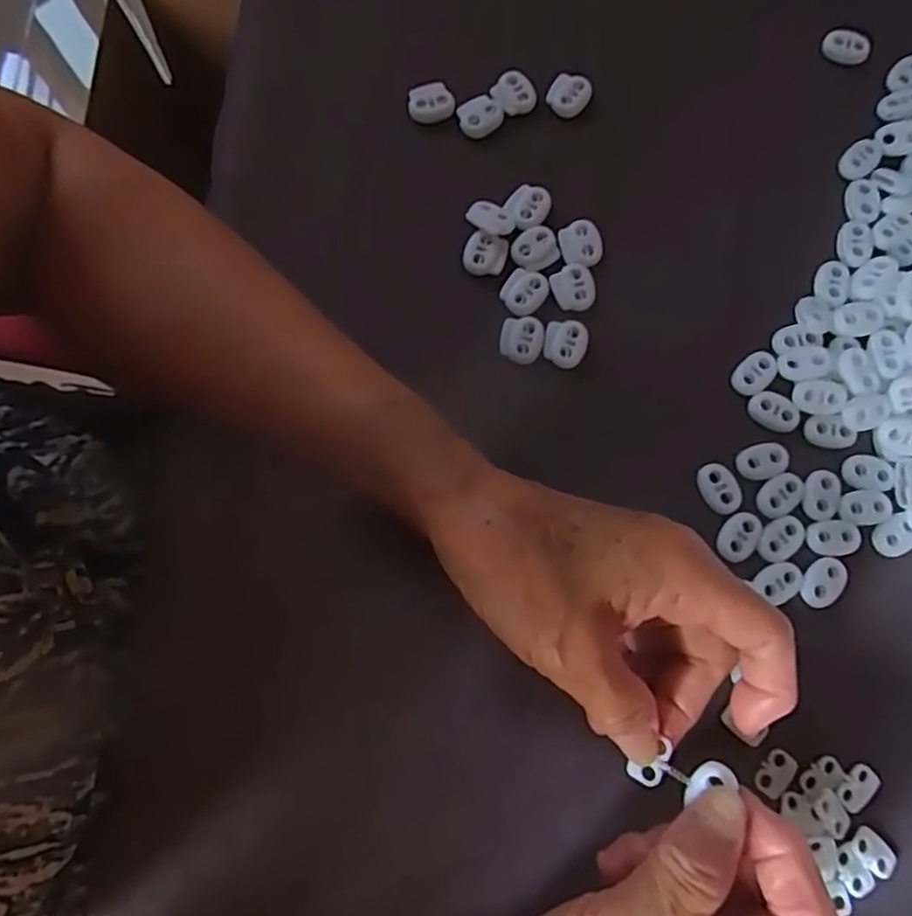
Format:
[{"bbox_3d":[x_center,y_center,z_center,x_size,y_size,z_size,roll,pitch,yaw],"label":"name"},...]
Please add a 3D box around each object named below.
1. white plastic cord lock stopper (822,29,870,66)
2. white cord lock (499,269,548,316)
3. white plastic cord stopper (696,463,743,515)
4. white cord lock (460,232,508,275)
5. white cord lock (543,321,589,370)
[{"bbox_3d":[0.198,-0.208,0.349,0.023,0.011,0.008,21,79,3],"label":"white plastic cord lock stopper"},{"bbox_3d":[0.032,-0.077,0.316,0.019,0.004,0.021,33,80,5],"label":"white cord lock"},{"bbox_3d":[0.115,0.013,0.299,0.015,0.004,0.022,-22,80,-6],"label":"white plastic cord stopper"},{"bbox_3d":[0.014,-0.095,0.322,0.020,0.007,0.018,12,78,1],"label":"white cord lock"},{"bbox_3d":[0.050,-0.053,0.312,0.019,0.004,0.021,12,78,1],"label":"white cord lock"}]

